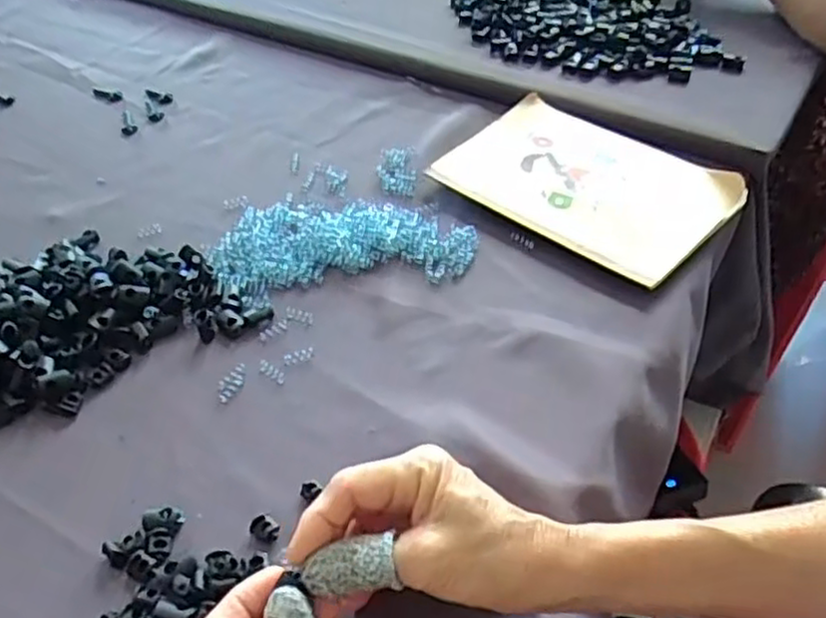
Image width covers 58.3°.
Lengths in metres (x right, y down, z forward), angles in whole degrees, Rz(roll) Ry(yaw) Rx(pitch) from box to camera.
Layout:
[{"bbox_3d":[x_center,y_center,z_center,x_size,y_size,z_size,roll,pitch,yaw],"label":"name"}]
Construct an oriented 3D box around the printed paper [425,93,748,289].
[{"bbox_3d":[0.137,-0.101,0.583,0.202,0.020,0.144,31,55,30],"label":"printed paper"}]

